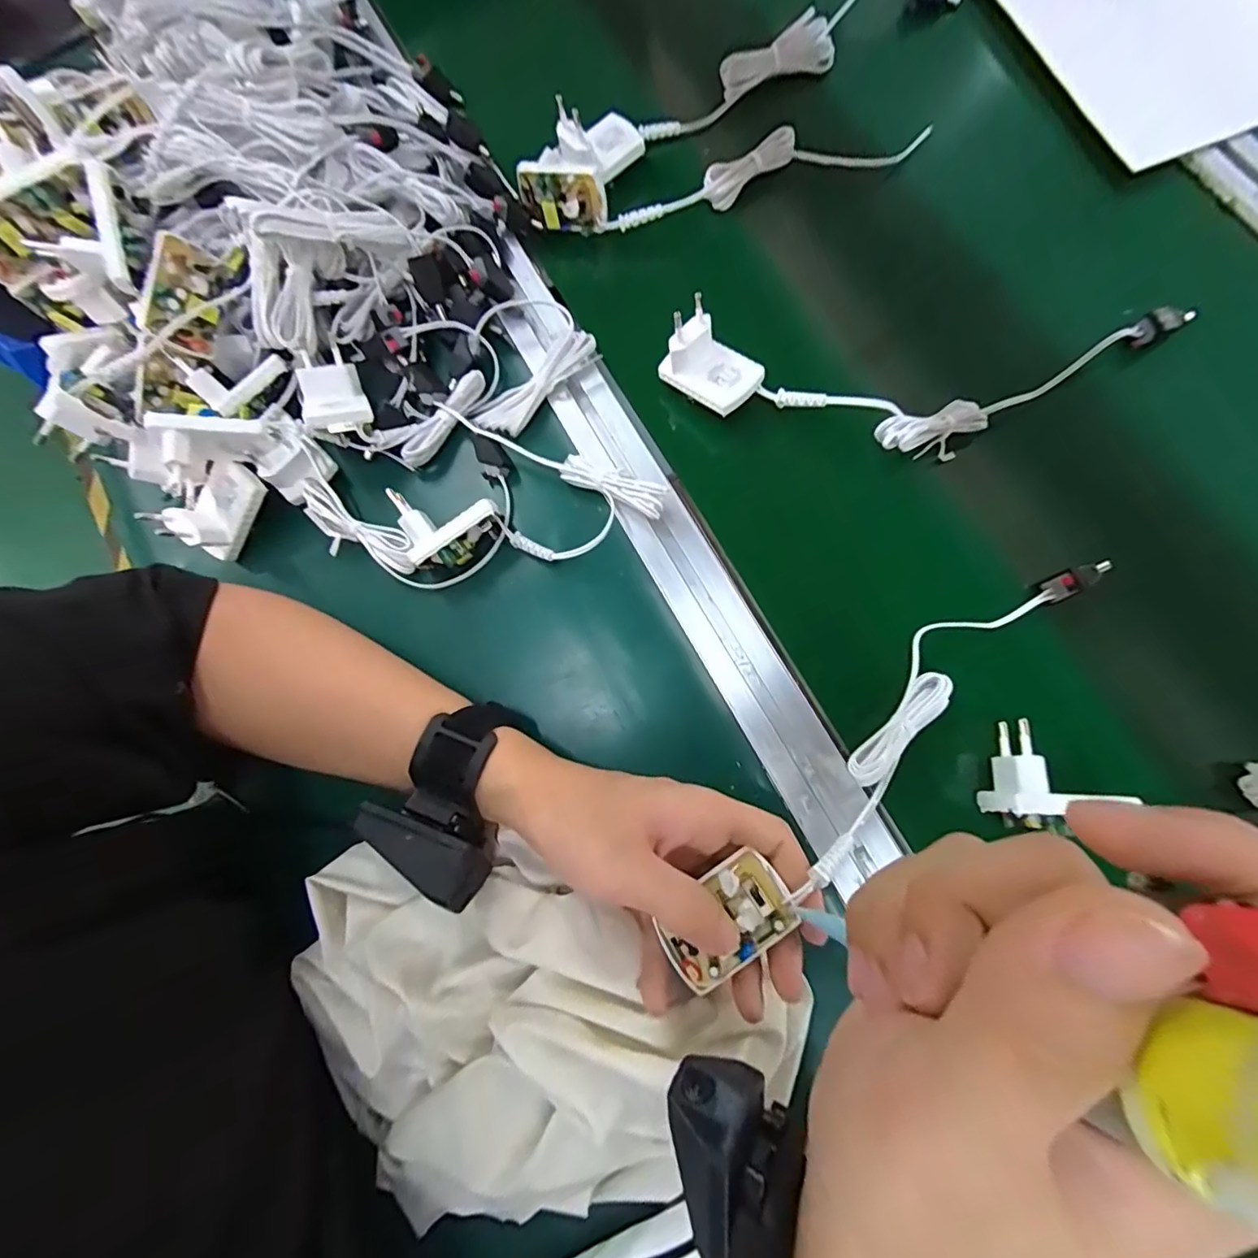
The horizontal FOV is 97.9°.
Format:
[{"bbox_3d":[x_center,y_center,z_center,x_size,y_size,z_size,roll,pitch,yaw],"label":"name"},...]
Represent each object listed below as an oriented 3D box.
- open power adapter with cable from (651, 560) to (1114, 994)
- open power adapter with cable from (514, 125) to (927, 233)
[{"bbox_3d":[0.136,0.053,0.280,0.307,0.037,0.041,-39,78,-19],"label":"open power adapter with cable"},{"bbox_3d":[0.066,-0.315,0.377,0.276,0.034,0.051,-13,75,-4],"label":"open power adapter with cable"}]

